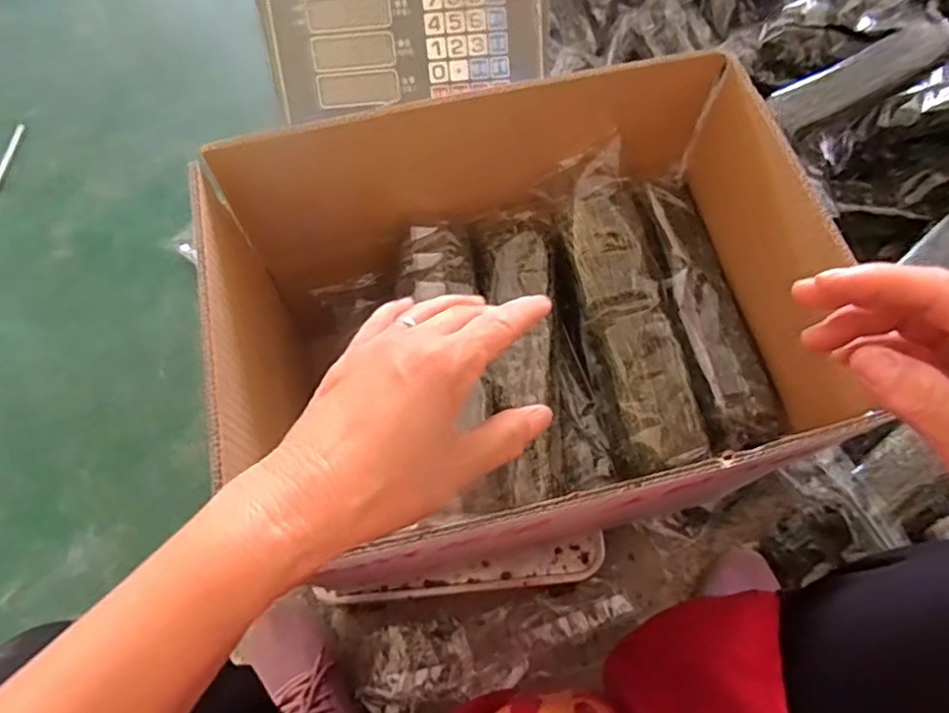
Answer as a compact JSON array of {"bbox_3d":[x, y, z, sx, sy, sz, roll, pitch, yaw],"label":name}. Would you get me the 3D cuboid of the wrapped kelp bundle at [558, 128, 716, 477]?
[{"bbox_3d":[0.125,-0.041,0.536,0.070,0.063,0.269,-11,80,-4],"label":"wrapped kelp bundle"}]

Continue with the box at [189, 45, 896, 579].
[{"bbox_3d":[0.030,-0.039,0.506,0.404,0.201,0.289,-12,68,-4],"label":"box"}]

